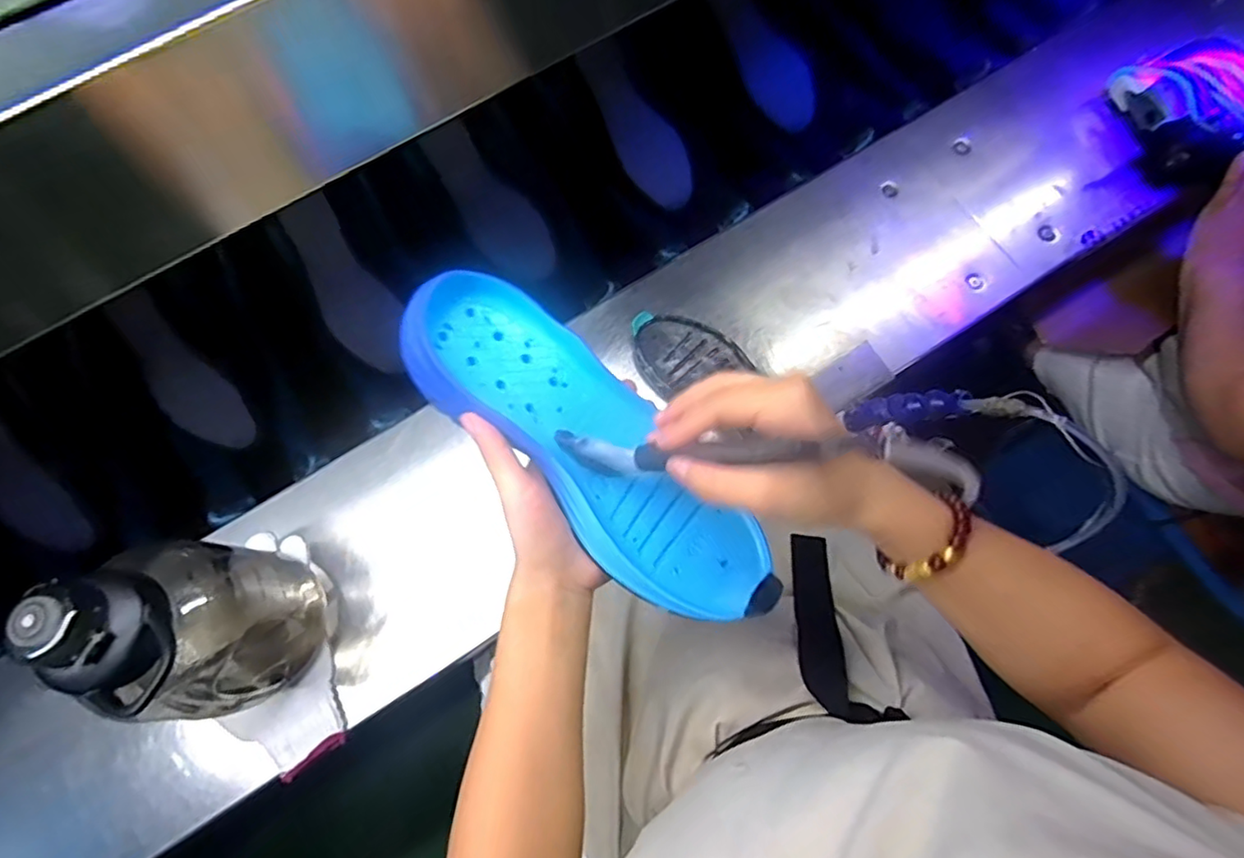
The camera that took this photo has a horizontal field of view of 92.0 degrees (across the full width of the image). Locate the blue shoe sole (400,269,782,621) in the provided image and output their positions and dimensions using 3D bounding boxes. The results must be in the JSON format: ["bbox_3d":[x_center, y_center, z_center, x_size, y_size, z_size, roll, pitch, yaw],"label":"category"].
[{"bbox_3d":[-0.014,0.009,0.361,0.258,0.048,0.093,46,60,-1],"label":"blue shoe sole"}]

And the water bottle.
[{"bbox_3d":[-0.317,0.154,0.471,0.086,0.236,0.103,19,73,7],"label":"water bottle"}]

